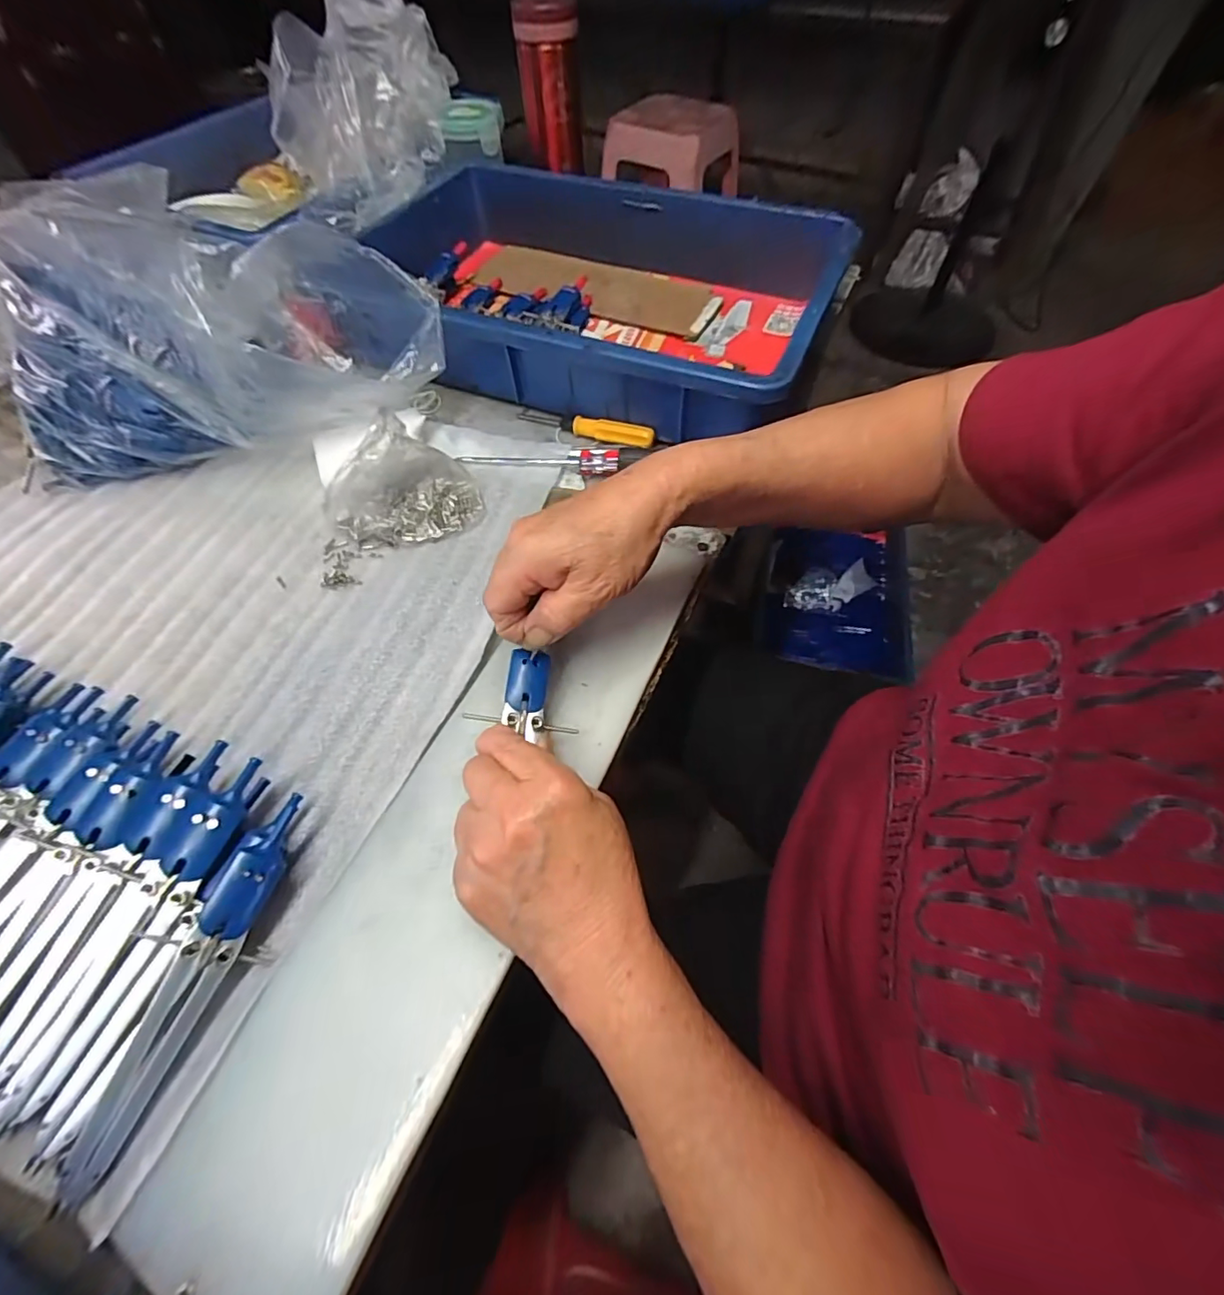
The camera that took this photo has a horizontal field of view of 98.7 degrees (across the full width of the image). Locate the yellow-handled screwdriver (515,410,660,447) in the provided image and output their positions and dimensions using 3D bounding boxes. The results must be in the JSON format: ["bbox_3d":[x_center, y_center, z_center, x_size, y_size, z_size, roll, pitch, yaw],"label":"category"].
[{"bbox_3d":[-0.024,-0.187,0.437,0.126,0.012,0.012,23,61,14],"label":"yellow-handled screwdriver"}]

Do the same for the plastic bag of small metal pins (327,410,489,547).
[{"bbox_3d":[-0.151,-0.115,0.366,0.102,0.063,0.075,-24,60,-15],"label":"plastic bag of small metal pins"}]

